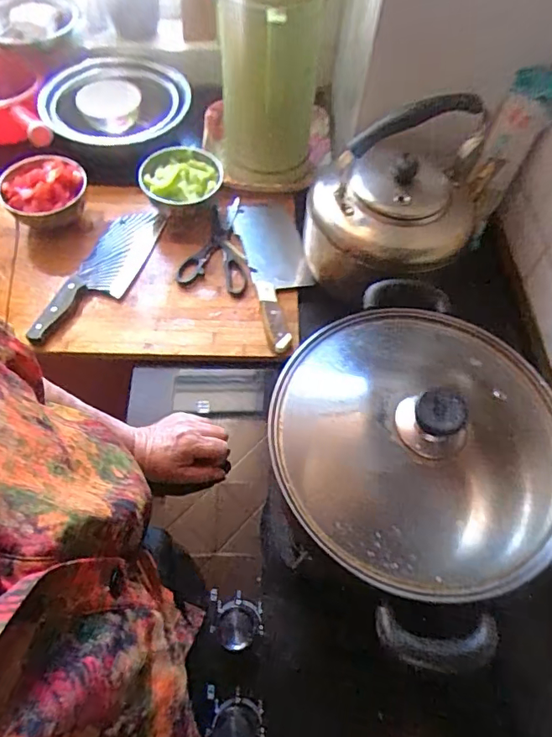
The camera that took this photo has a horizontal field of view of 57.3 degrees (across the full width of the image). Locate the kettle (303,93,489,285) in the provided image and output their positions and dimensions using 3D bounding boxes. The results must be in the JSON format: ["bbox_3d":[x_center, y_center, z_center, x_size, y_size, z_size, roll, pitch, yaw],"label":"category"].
[{"bbox_3d":[0.170,-0.246,0.723,0.240,0.230,0.194,13,62,3],"label":"kettle"}]

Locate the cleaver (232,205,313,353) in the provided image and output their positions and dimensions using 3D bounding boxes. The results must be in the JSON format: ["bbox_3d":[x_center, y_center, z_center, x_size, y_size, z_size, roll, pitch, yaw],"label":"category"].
[{"bbox_3d":[0.003,-0.169,0.835,0.101,0.023,0.328,-11,54,-9],"label":"cleaver"}]

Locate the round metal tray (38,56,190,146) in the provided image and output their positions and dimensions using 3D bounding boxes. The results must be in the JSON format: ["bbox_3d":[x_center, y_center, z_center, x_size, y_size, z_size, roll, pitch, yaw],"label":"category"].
[{"bbox_3d":[-0.304,-0.513,0.967,0.261,0.050,0.261,-9,63,-8],"label":"round metal tray"}]

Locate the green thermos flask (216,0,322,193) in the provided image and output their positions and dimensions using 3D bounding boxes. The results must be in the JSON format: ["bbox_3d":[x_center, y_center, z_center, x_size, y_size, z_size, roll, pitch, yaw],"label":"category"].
[{"bbox_3d":[-0.013,-0.495,0.822,0.163,0.363,0.195,1,62,-3],"label":"green thermos flask"}]

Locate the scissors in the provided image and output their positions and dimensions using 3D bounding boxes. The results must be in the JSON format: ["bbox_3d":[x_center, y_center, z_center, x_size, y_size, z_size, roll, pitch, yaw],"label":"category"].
[{"bbox_3d":[-0.108,-0.198,0.838,0.109,0.018,0.198,-5,63,-6],"label":"scissors"}]

